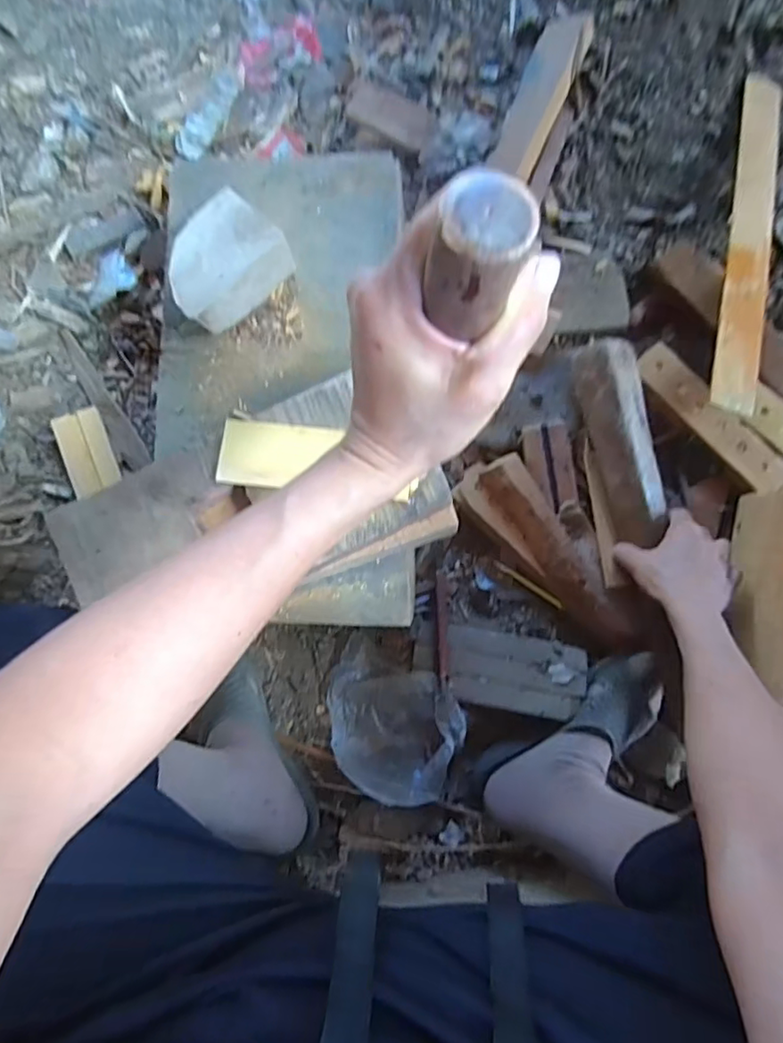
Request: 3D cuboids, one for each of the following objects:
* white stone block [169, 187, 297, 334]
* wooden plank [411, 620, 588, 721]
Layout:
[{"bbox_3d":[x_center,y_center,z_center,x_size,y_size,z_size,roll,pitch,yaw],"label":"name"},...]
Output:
[{"bbox_3d":[-0.154,-0.235,0.526,0.107,0.041,0.089,-39,85,-6],"label":"white stone block"},{"bbox_3d":[0.112,0.154,0.596,0.175,0.017,0.073,10,83,0],"label":"wooden plank"}]

